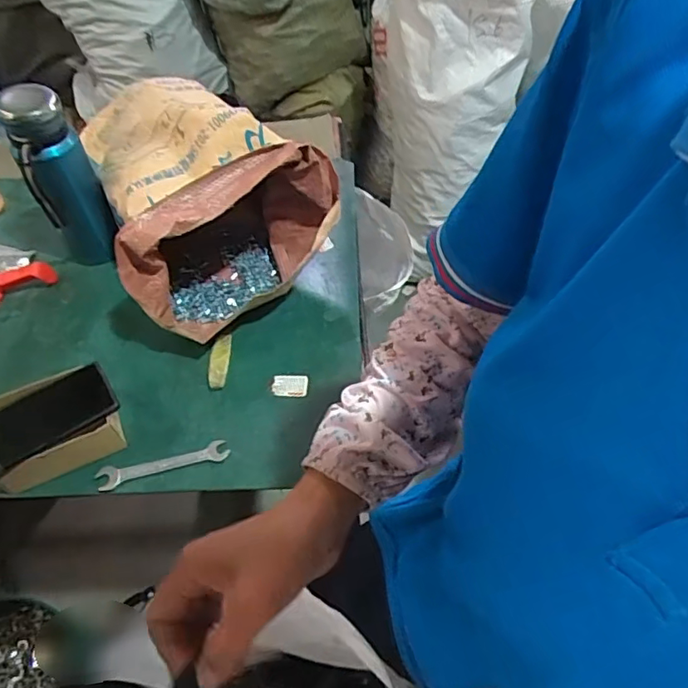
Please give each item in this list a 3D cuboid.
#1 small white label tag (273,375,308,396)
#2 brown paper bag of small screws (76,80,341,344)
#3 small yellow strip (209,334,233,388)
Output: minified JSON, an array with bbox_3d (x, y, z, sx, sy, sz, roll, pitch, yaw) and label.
[{"bbox_3d":[-0.065,0.051,0.665,0.041,0.004,0.028,2,63,-2],"label":"small white label tag"},{"bbox_3d":[-0.183,-0.193,0.734,0.272,0.218,0.304,-27,55,-16],"label":"brown paper bag of small screws"},{"bbox_3d":[-0.153,0.020,0.677,0.023,0.007,0.079,-2,52,3],"label":"small yellow strip"}]

